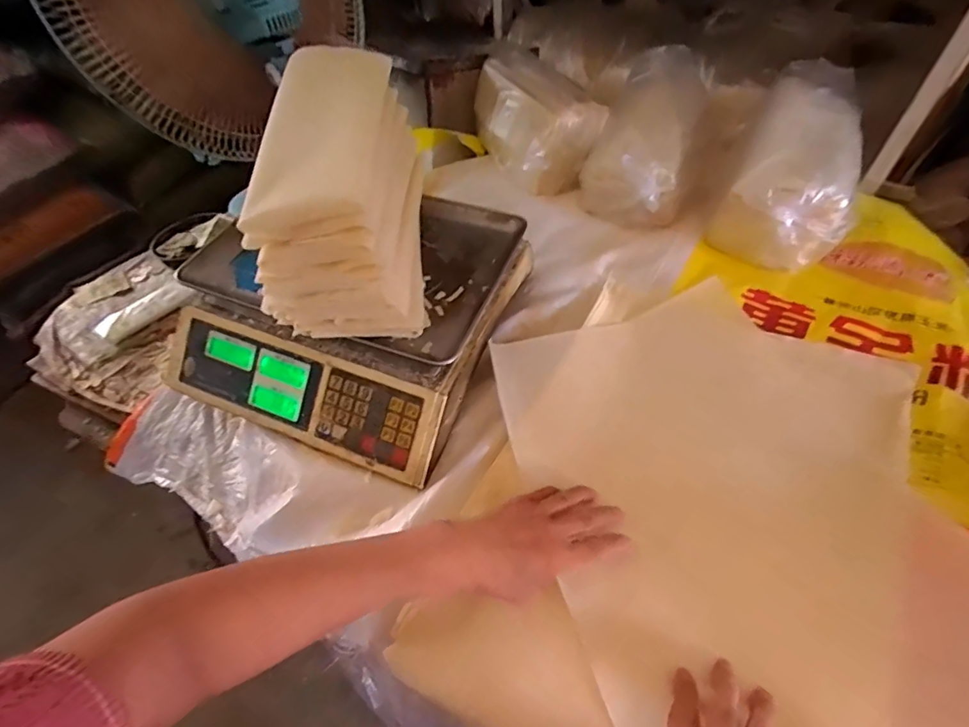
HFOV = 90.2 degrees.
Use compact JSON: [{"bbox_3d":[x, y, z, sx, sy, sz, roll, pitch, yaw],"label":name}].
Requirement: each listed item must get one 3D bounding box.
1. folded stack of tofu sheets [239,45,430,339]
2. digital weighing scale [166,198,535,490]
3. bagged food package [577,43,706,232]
[{"bbox_3d":[-0.138,-0.174,0.483,0.139,0.155,0.250,-3,52,2],"label":"folded stack of tofu sheets"},{"bbox_3d":[-0.151,-0.068,0.551,0.320,0.101,0.301,17,55,17],"label":"digital weighing scale"},{"bbox_3d":[0.243,-0.356,0.702,0.133,0.094,0.338,17,69,17],"label":"bagged food package"}]

